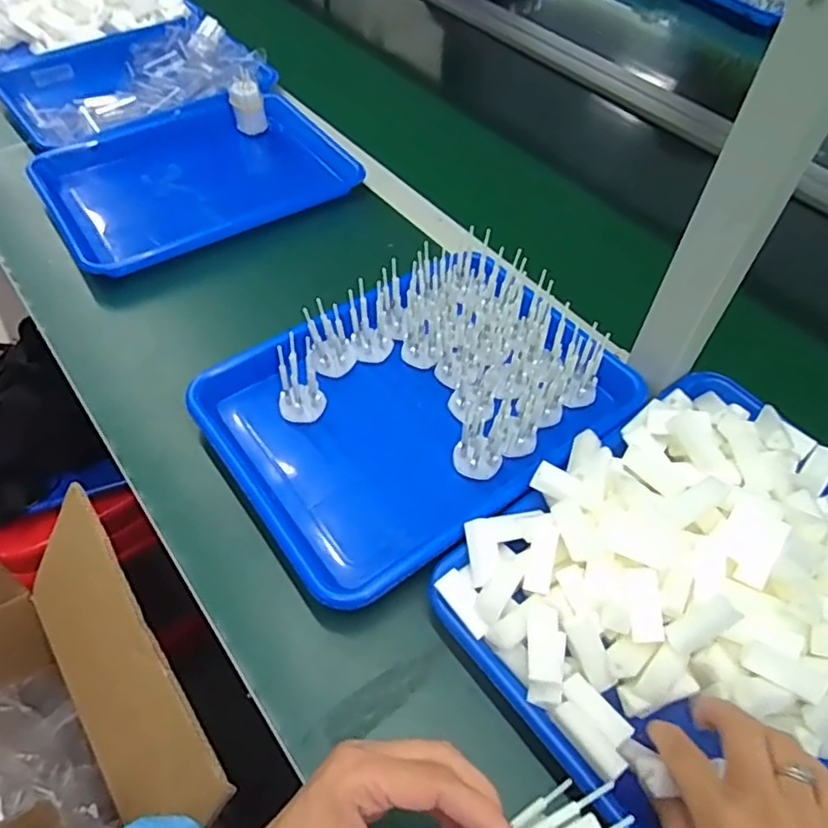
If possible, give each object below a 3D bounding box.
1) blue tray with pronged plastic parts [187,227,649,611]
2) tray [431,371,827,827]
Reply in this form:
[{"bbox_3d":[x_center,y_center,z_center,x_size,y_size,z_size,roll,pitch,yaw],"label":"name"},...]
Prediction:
[{"bbox_3d":[0.004,-0.015,0.521,0.322,0.064,0.245,-30,60,-23],"label":"blue tray with pronged plastic parts"},{"bbox_3d":[0.202,0.107,0.412,0.322,0.066,0.251,-26,58,-21],"label":"tray"}]

